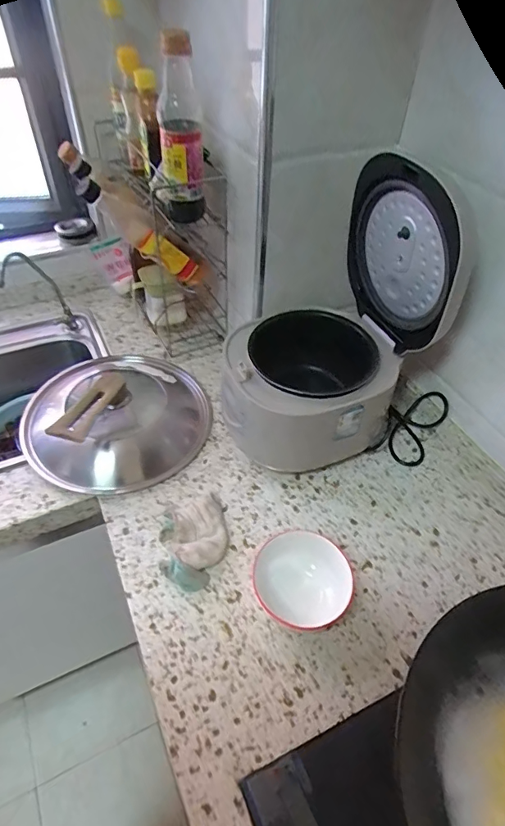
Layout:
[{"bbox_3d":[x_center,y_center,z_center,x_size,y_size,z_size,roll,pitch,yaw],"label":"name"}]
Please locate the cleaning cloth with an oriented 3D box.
[{"bbox_3d":[-0.086,0.180,0.672,0.093,0.042,0.141,-6,47,-8],"label":"cleaning cloth"}]

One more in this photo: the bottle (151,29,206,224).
[{"bbox_3d":[-0.114,-0.410,0.681,0.076,0.235,0.077,-1,47,-3],"label":"bottle"}]

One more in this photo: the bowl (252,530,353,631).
[{"bbox_3d":[0.067,0.224,0.618,0.115,0.063,0.123,-22,51,-21],"label":"bowl"}]

